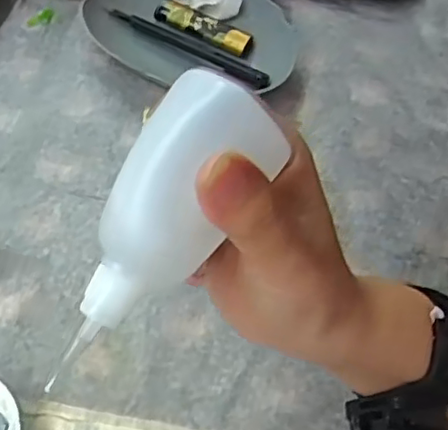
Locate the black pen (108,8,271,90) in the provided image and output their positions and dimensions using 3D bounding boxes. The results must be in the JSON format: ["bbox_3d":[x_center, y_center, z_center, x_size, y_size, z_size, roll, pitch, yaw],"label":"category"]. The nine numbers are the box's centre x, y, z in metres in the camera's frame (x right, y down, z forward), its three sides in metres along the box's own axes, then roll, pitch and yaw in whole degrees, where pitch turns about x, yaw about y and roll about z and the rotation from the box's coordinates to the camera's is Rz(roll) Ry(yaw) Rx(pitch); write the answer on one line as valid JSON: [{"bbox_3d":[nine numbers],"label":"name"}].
[{"bbox_3d":[-0.027,-0.129,0.463,0.137,0.009,0.014,30,62,13],"label":"black pen"}]

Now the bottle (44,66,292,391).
[{"bbox_3d":[-0.019,0.004,0.182,0.031,0.028,0.094,32,92,15],"label":"bottle"}]

